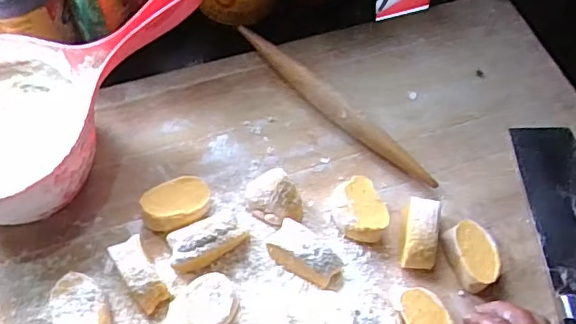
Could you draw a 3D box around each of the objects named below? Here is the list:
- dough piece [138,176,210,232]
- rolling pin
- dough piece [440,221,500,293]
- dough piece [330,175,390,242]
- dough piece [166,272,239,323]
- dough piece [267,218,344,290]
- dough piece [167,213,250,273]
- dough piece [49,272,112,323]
[{"bbox_3d":[-0.098,0.039,0.500,0.059,0.031,0.037,-20,65,-13],"label":"dough piece"},{"bbox_3d":[0.041,-0.055,0.566,0.251,0.026,0.020,42,68,18],"label":"rolling pin"},{"bbox_3d":[0.158,0.081,0.489,0.033,0.030,0.058,-10,63,-8],"label":"dough piece"},{"bbox_3d":[0.063,0.044,0.507,0.040,0.034,0.056,-17,64,-11],"label":"dough piece"},{"bbox_3d":[-0.071,0.121,0.462,0.047,0.022,0.061,37,67,16],"label":"dough piece"},{"bbox_3d":[0.017,0.081,0.480,0.067,0.035,0.035,36,66,15],"label":"dough piece"},{"bbox_3d":[-0.068,0.067,0.487,0.067,0.037,0.031,-21,65,-13],"label":"dough piece"},{"bbox_3d":[-0.165,0.125,0.453,0.039,0.029,0.065,-13,64,-10],"label":"dough piece"}]

